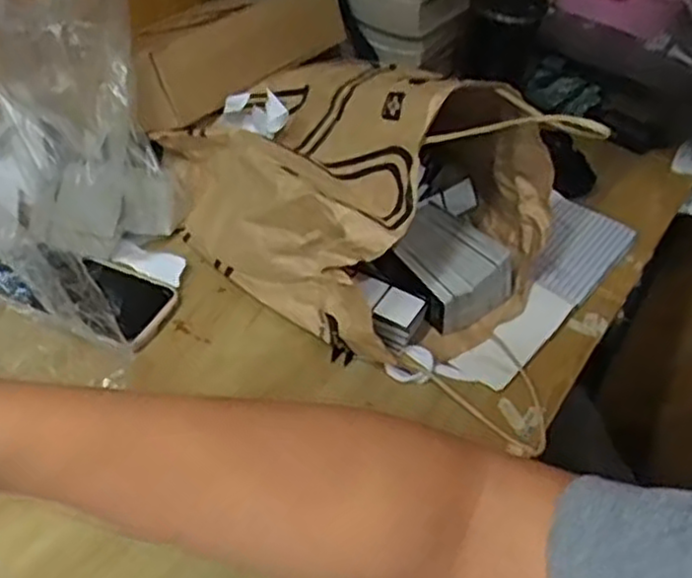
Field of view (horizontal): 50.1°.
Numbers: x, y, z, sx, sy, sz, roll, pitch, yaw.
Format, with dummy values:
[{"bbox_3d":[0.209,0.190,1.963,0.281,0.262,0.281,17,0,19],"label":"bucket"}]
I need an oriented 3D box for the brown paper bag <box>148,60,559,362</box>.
[{"bbox_3d":[0.011,-0.110,0.637,0.243,0.200,0.308,-30,53,-32],"label":"brown paper bag"}]

